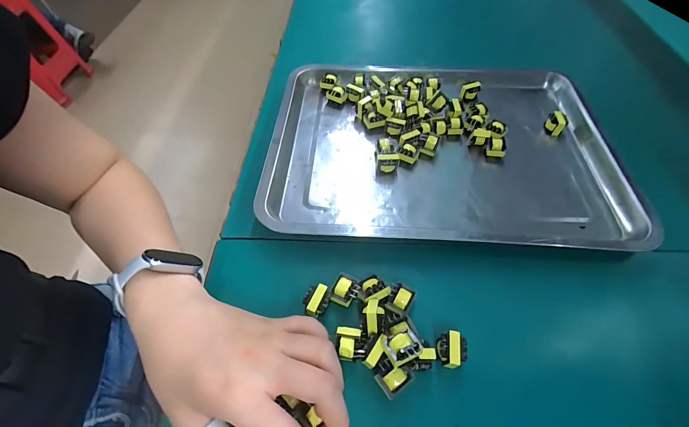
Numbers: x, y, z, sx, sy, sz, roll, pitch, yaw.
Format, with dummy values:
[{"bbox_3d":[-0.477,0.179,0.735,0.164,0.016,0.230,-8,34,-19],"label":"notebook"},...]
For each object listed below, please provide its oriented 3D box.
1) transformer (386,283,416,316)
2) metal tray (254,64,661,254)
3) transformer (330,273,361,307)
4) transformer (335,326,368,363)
[{"bbox_3d":[0.048,0.075,0.276,0.020,0.014,0.022,18,57,13],"label":"transformer"},{"bbox_3d":[0.113,-0.082,0.391,0.407,0.038,0.297,5,56,4],"label":"metal tray"},{"bbox_3d":[0.001,0.068,0.283,0.021,0.016,0.024,19,58,14],"label":"transformer"},{"bbox_3d":[0.005,0.105,0.255,0.024,0.018,0.023,7,56,6],"label":"transformer"}]

